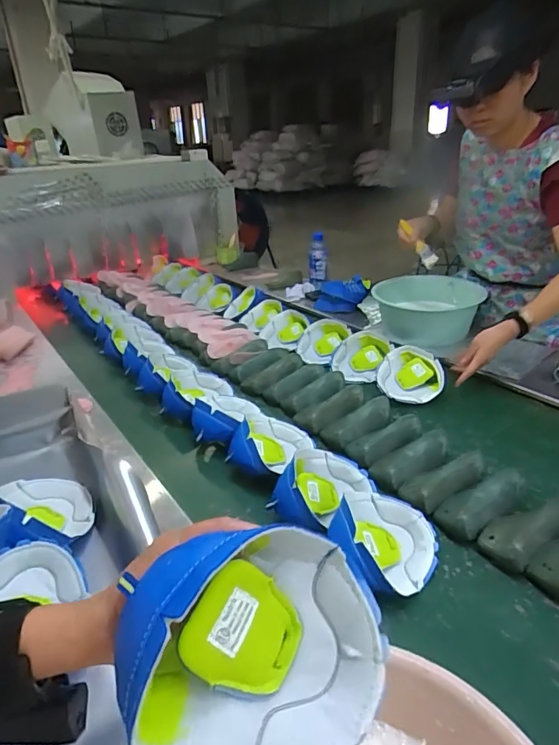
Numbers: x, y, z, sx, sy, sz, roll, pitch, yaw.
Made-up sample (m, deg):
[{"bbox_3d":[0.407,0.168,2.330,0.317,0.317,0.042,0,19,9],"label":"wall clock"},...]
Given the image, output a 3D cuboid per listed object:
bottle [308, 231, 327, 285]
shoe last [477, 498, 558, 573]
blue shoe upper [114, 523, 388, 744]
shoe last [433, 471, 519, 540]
[{"bbox_3d":[0.145,-0.428,1.786,0.072,0.185,0.076,-5,26,4],"label":"bottle"},{"bbox_3d":[0.373,0.234,0.702,0.154,0.055,0.079,-21,29,-26],"label":"shoe last"},{"bbox_3d":[-0.024,0.177,0.314,0.171,0.139,0.100,16,-18,-34],"label":"blue shoe upper"},{"bbox_3d":[0.331,0.207,0.763,0.163,0.055,0.079,-23,30,-28],"label":"shoe last"}]

